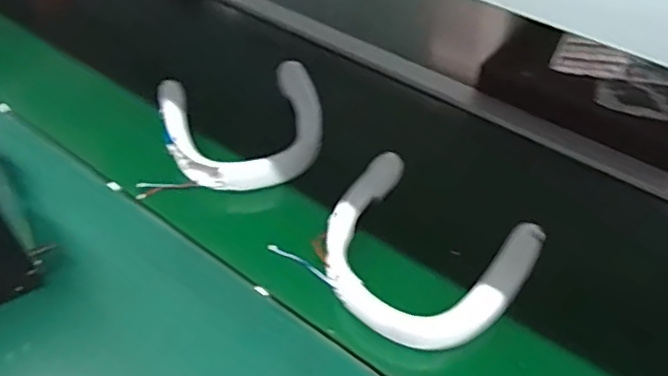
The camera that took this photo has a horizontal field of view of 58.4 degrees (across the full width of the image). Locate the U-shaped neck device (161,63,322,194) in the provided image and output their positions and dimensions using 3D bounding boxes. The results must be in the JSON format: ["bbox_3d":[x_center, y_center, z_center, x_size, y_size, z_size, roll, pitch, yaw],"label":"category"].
[{"bbox_3d":[-0.117,-0.086,0.786,0.202,0.047,0.200,-14,50,-12],"label":"U-shaped neck device"}]

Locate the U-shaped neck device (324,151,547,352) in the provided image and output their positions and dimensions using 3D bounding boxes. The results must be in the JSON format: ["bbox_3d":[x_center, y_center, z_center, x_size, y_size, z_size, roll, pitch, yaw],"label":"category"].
[{"bbox_3d":[0.094,0.069,0.643,0.209,0.047,0.196,28,54,23],"label":"U-shaped neck device"}]

